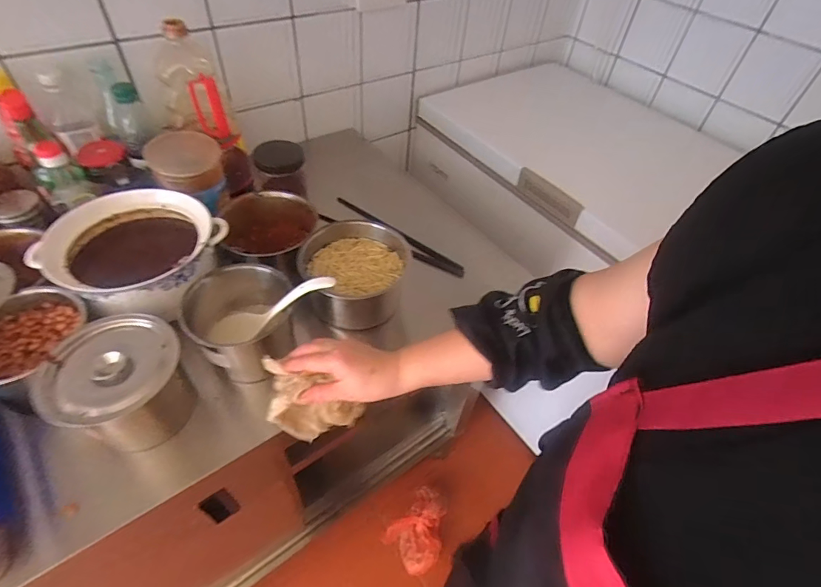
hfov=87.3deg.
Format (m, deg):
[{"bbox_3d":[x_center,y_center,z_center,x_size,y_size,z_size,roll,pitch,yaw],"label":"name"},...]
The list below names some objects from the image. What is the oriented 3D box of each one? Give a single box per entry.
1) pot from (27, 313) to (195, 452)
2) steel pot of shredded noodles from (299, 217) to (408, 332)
[{"bbox_3d":[-0.336,0.111,0.507,0.116,0.117,0.135,20,49,11],"label":"pot"},{"bbox_3d":[-0.088,-0.030,0.671,0.160,0.087,0.169,3,48,-3],"label":"steel pot of shredded noodles"}]

